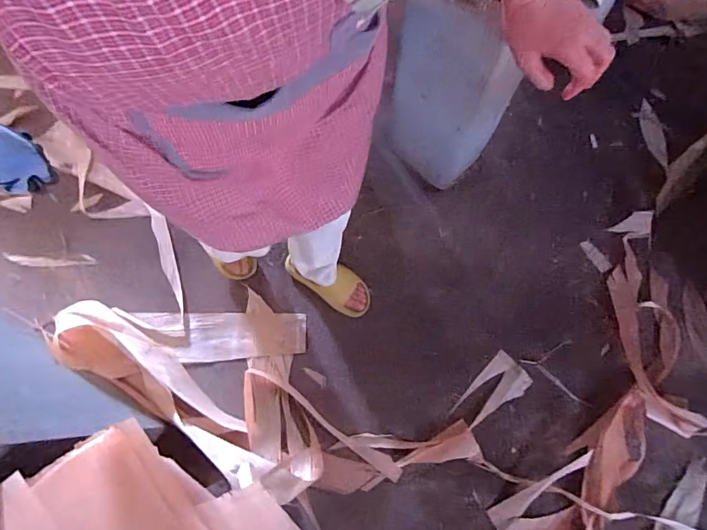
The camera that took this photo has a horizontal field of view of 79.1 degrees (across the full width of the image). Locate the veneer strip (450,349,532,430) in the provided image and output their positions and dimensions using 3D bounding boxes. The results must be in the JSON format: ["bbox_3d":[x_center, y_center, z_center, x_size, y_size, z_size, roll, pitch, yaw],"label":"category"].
[{"bbox_3d":[0.362,0.332,1.108,0.109,0.031,0.205,43,77,11],"label":"veneer strip"}]

